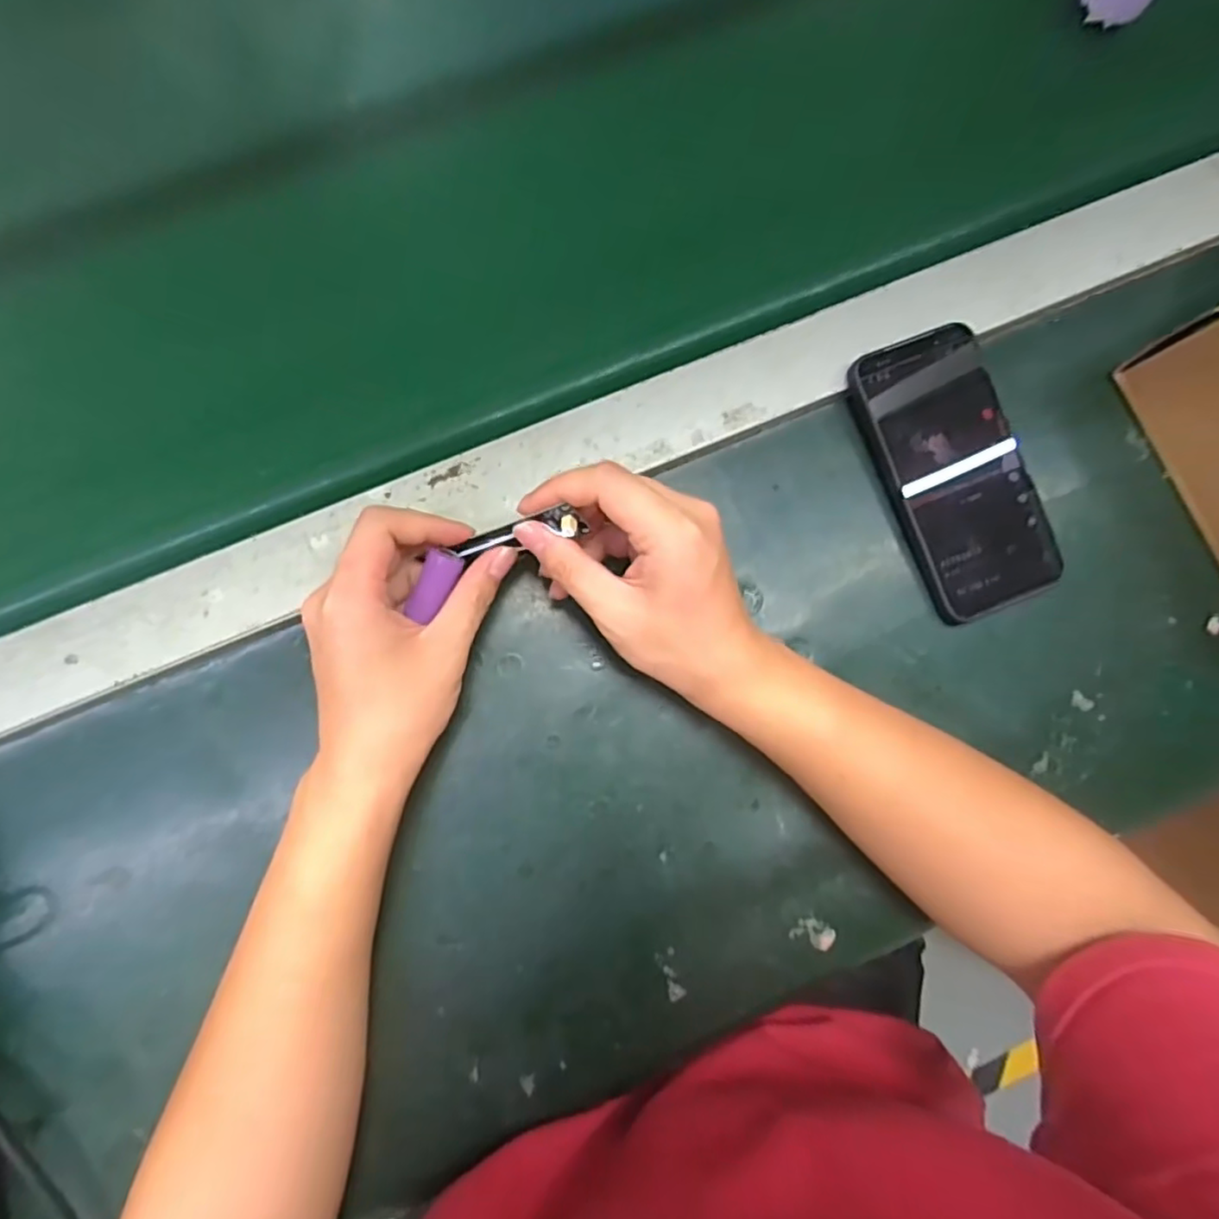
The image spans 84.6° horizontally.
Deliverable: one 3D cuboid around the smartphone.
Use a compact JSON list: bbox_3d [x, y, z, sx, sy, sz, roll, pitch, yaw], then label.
[{"bbox_3d":[0.203,-0.081,0.391,0.077,0.015,0.164,-21,87,-3],"label":"smartphone"}]

